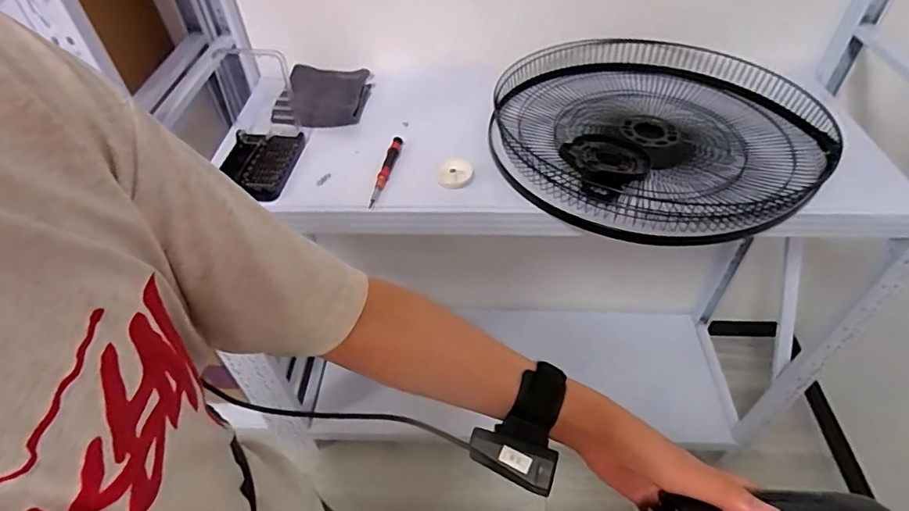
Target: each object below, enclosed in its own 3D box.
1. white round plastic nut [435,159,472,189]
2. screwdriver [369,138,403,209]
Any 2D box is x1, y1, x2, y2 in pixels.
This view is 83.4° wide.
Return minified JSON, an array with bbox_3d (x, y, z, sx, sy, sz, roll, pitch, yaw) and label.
[{"bbox_3d":[-0.001,-0.126,0.784,0.054,0.015,0.056,-1,47,1],"label":"white round plastic nut"},{"bbox_3d":[-0.110,-0.132,0.805,0.019,0.023,0.161,6,48,8],"label":"screwdriver"}]

